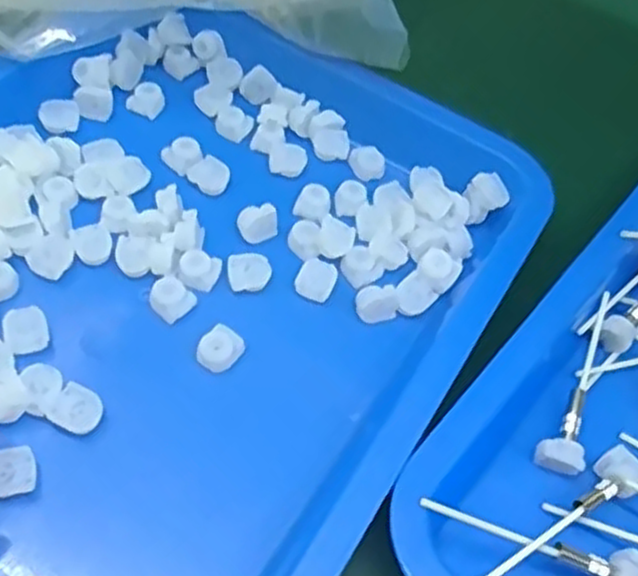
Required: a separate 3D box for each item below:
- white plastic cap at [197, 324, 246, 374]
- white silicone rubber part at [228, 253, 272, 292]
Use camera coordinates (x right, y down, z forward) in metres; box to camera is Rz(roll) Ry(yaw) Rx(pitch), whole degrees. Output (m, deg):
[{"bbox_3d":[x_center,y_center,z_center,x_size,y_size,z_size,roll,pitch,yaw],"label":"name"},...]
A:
[{"bbox_3d":[-0.042,0.026,0.314,0.015,0.008,0.018,39,58,18],"label":"white plastic cap"},{"bbox_3d":[-0.031,-0.007,0.337,0.019,0.006,0.017,-5,58,-8],"label":"white silicone rubber part"}]

